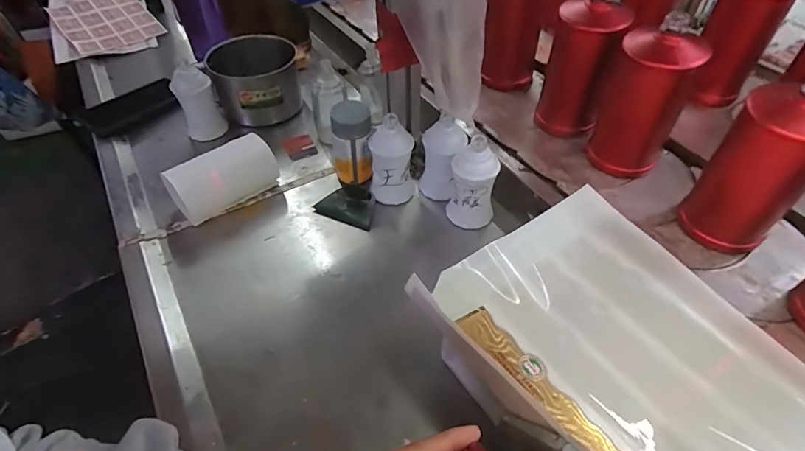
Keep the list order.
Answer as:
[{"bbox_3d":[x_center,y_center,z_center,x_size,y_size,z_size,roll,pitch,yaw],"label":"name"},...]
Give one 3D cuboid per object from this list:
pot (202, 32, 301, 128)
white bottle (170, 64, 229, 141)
[{"bbox_3d":[-0.236,-0.237,0.715,0.134,0.090,0.127,-18,49,-12],"label":"pot"},{"bbox_3d":[-0.310,-0.187,0.660,0.056,0.121,0.056,-26,51,-19],"label":"white bottle"}]

